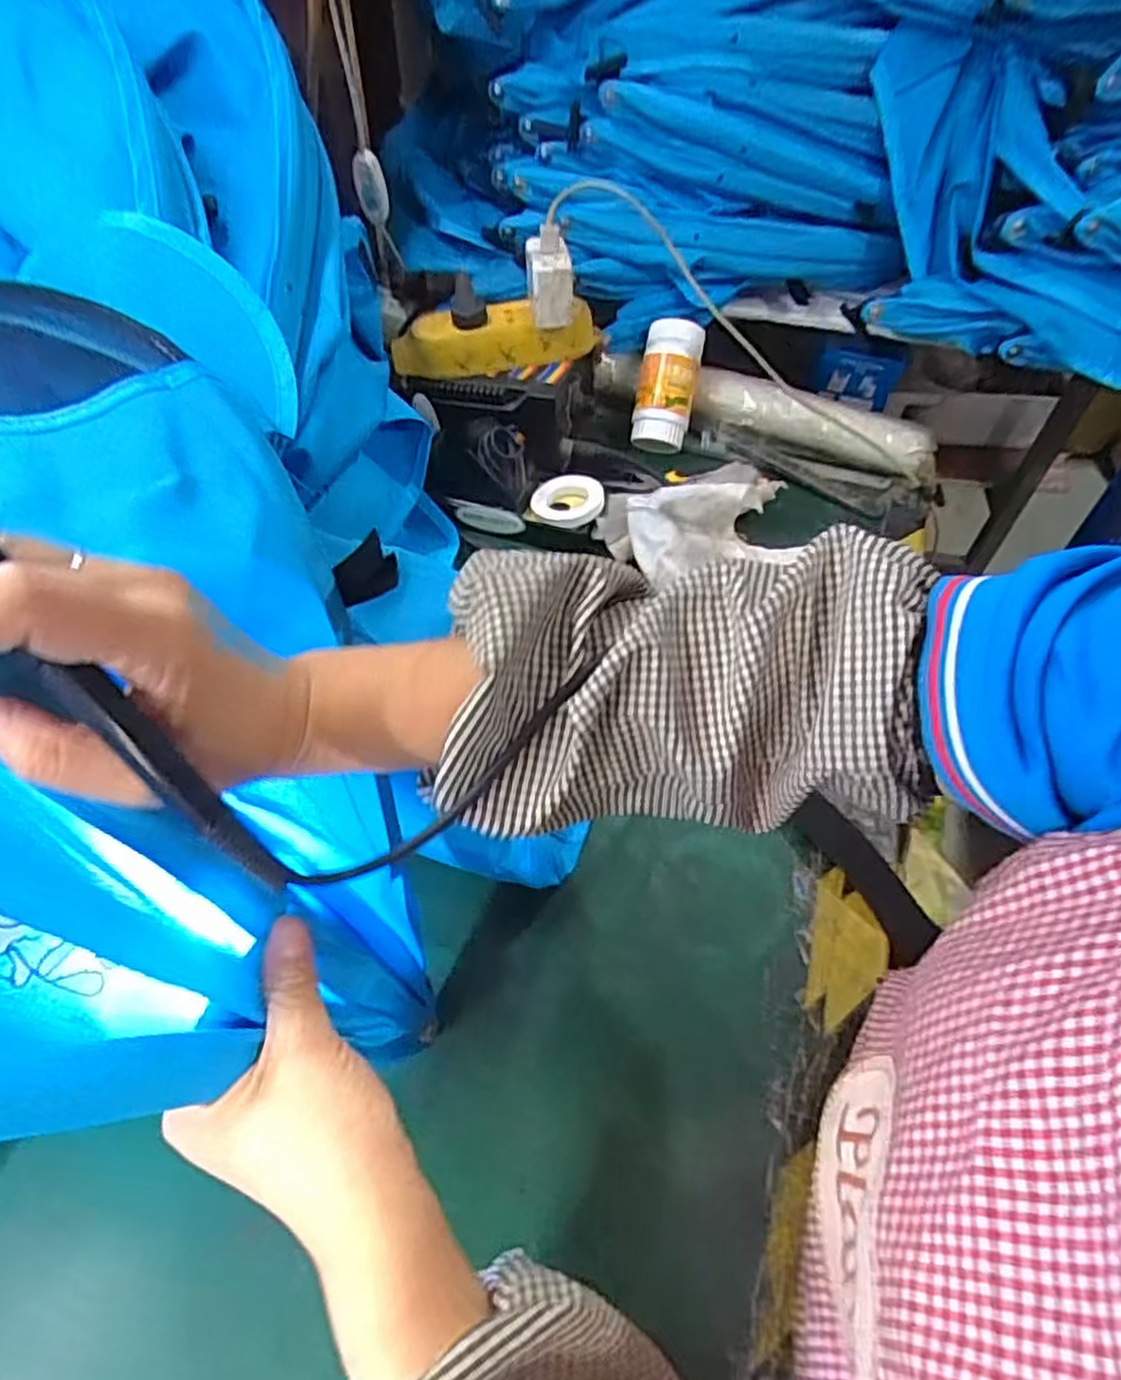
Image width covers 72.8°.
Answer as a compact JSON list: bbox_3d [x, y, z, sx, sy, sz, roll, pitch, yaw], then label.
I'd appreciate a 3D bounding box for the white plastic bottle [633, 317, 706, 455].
[{"bbox_3d":[0.097,-0.277,0.695,0.051,0.044,0.110,12,96,8],"label":"white plastic bottle"}]

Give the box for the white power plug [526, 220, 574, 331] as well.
[{"bbox_3d":[-0.008,-0.320,0.590,0.032,0.065,0.043,-6,52,-6],"label":"white power plug"}]

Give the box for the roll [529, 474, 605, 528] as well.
[{"bbox_3d":[0.006,-0.158,0.641,0.060,0.011,0.060,-5,59,8],"label":"roll"}]

